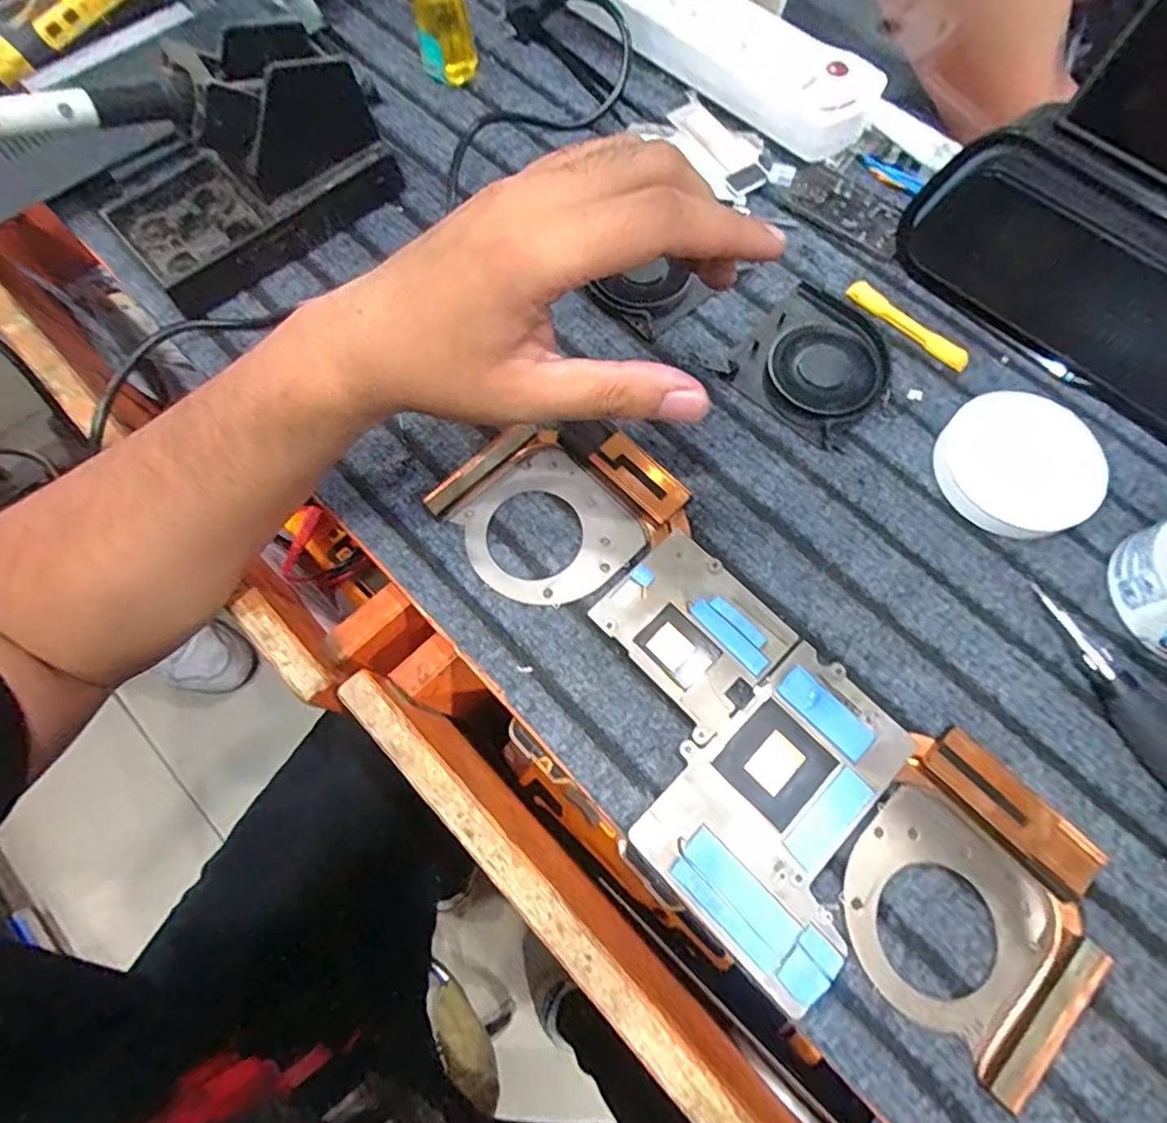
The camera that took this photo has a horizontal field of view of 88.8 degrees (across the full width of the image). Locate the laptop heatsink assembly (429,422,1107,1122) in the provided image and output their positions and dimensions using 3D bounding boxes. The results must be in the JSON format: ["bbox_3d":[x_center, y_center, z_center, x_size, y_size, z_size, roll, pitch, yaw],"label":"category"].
[{"bbox_3d":[0.062,0.068,0.276,0.133,0.012,0.342,-43,76,-13],"label":"laptop heatsink assembly"}]

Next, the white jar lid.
[{"bbox_3d":[0.228,-0.051,0.312,0.070,0.021,0.075,-5,71,-2],"label":"white jar lid"}]

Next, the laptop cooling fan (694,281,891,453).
[{"bbox_3d":[0.132,-0.116,0.340,0.084,0.011,0.085,41,76,13],"label":"laptop cooling fan"}]

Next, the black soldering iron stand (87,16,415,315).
[{"bbox_3d":[-0.200,-0.232,0.341,0.157,0.086,0.083,-42,76,-13],"label":"black soldering iron stand"}]

